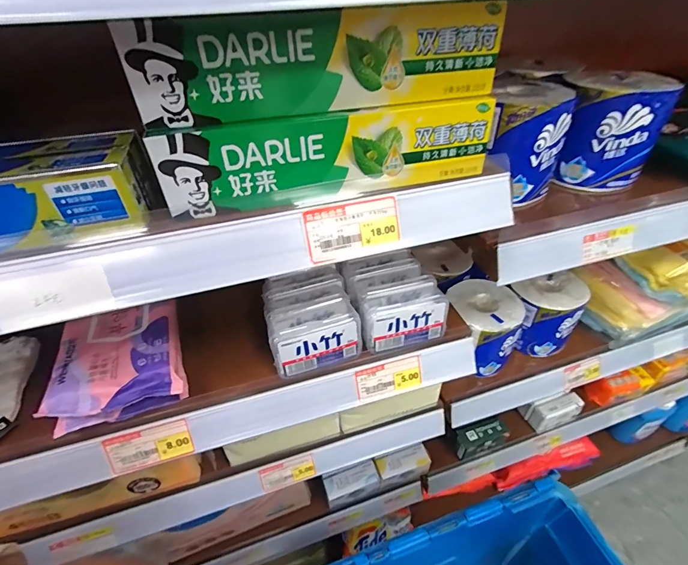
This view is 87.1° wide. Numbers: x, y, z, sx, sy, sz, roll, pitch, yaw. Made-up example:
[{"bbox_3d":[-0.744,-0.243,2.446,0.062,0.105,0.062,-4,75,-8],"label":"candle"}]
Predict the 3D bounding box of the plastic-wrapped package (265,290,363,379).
[{"bbox_3d":[-0.030,0.050,0.361,0.087,0.049,0.052,-14,43,-14],"label":"plastic-wrapped package"}]

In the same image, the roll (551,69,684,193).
[{"bbox_3d":[0.297,-0.172,0.415,0.102,0.105,0.085,-6,42,-4],"label":"roll"}]

